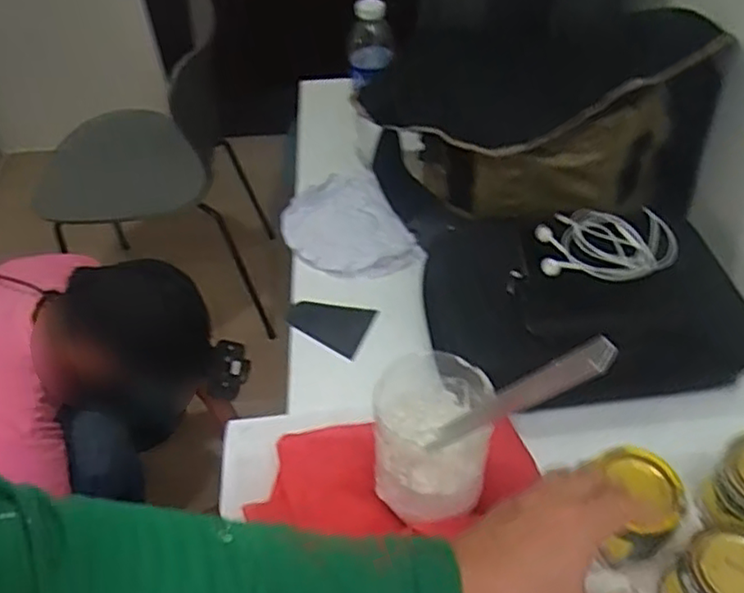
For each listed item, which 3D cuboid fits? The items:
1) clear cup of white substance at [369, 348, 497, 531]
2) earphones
[{"bbox_3d":[0.049,0.114,0.541,0.090,0.099,0.096,-2,47,2],"label":"clear cup of white substance"},{"bbox_3d":[0.247,-0.060,0.685,0.140,0.049,0.096,13,52,14],"label":"earphones"}]

